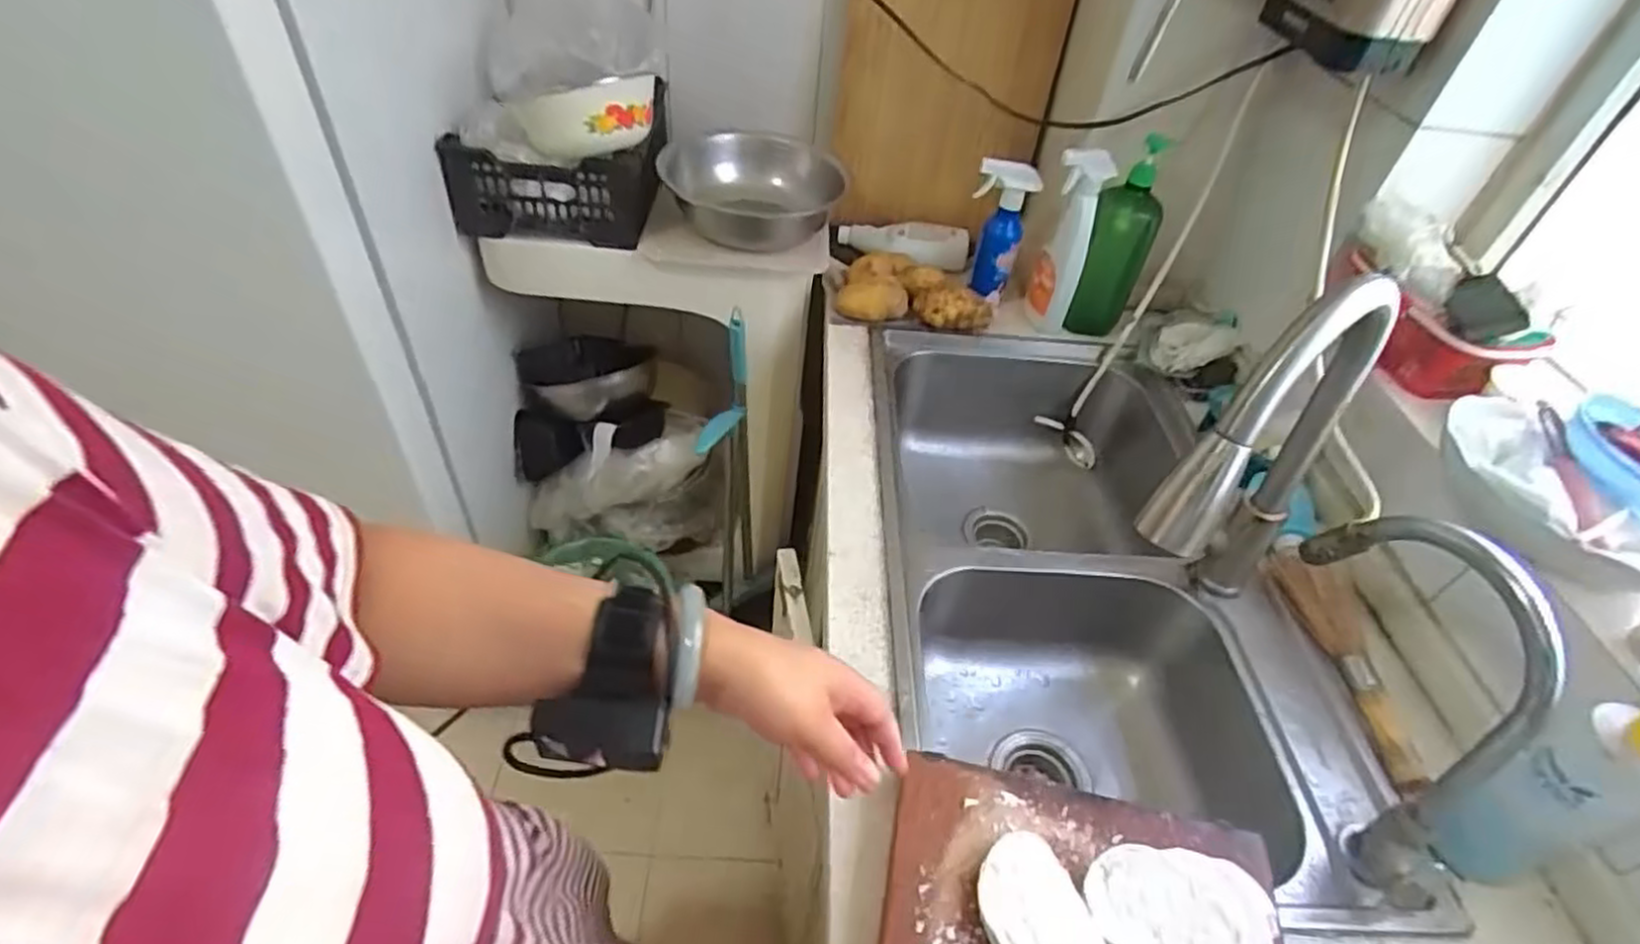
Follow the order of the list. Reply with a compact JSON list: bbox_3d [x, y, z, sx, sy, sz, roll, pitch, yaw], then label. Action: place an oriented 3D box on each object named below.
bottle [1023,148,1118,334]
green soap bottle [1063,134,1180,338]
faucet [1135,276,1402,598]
[{"bbox_3d":[0.360,-0.337,1.073,0.073,0.249,0.084,21,46,14],"label":"bottle"},{"bbox_3d":[0.442,-0.331,1.094,0.087,0.304,0.055,25,47,17],"label":"green soap bottle"},{"bbox_3d":[0.354,0.019,0.621,0.253,0.369,0.047,-24,52,-28],"label":"faucet"}]

